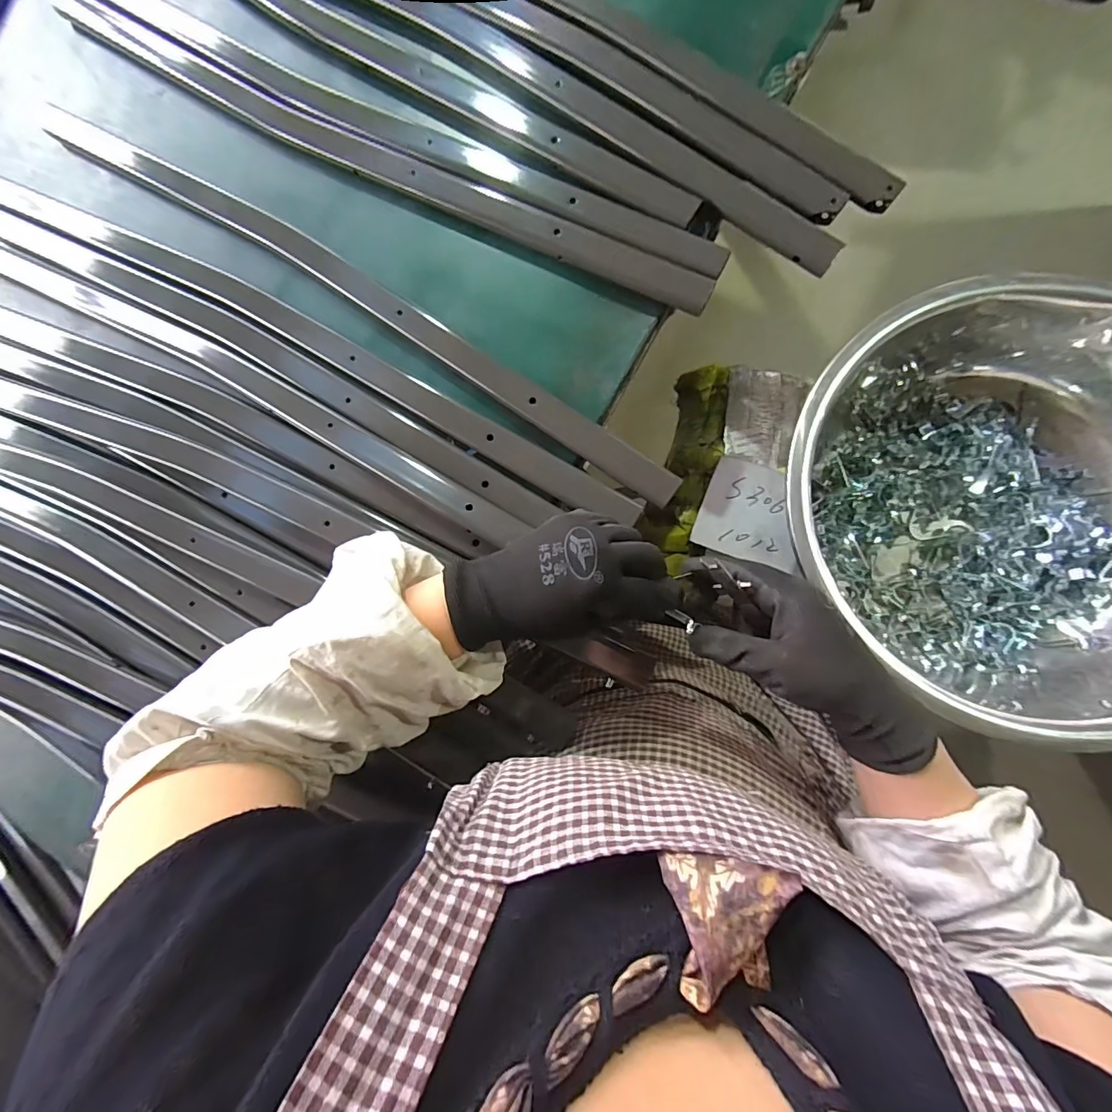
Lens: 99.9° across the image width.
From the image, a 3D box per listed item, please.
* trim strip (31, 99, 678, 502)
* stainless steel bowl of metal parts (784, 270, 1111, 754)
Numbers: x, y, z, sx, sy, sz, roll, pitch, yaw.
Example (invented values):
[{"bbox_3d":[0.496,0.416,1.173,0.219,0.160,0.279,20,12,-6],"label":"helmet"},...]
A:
[{"bbox_3d":[-0.195,-0.244,0.423,0.699,0.017,0.035,33,88,9],"label":"trim strip"},{"bbox_3d":[0.398,-0.040,0.422,0.377,0.120,0.361,0,86,7],"label":"stainless steel bowl of metal parts"}]

